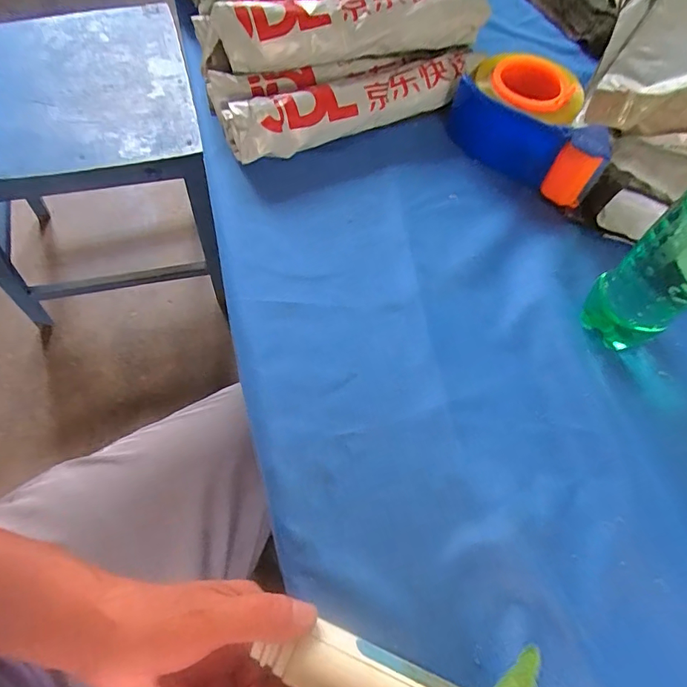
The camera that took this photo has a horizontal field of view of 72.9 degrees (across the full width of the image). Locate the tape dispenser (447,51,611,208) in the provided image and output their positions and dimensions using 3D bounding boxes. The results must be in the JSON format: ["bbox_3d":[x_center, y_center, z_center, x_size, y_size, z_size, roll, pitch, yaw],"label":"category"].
[{"bbox_3d":[0.184,-0.212,0.449,0.156,0.058,0.098,36,68,13],"label":"tape dispenser"}]

